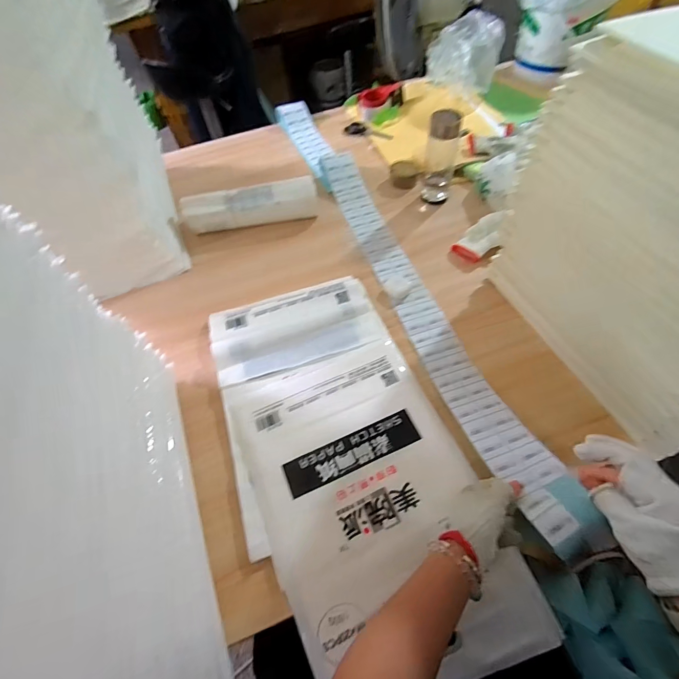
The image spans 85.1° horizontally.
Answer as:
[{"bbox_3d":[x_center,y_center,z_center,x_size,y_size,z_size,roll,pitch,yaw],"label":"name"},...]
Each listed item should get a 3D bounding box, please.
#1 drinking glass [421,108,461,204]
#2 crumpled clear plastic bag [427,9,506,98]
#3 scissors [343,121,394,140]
[{"bbox_3d":[0.229,-0.416,0.844,0.067,0.187,0.071,9,58,11],"label":"drinking glass"},{"bbox_3d":[0.357,-0.835,1.079,0.163,0.165,0.206,-8,56,0],"label":"crumpled clear plastic bag"},{"bbox_3d":[0.091,-0.618,1.098,0.163,0.013,0.054,24,61,19],"label":"scissors"}]

